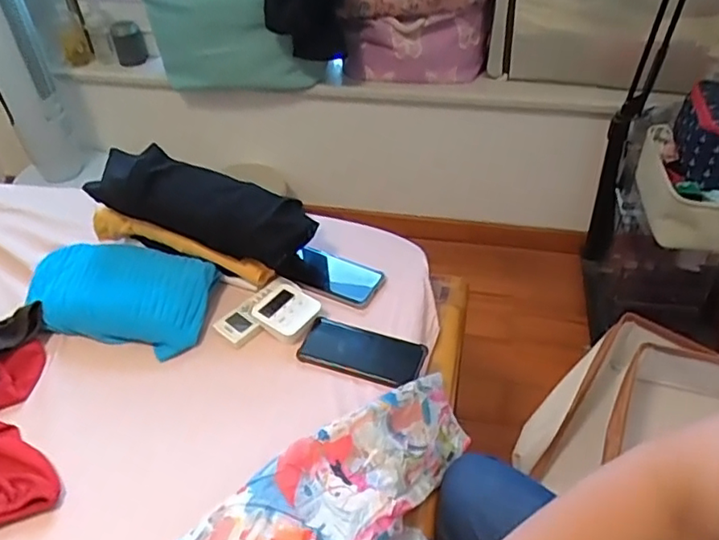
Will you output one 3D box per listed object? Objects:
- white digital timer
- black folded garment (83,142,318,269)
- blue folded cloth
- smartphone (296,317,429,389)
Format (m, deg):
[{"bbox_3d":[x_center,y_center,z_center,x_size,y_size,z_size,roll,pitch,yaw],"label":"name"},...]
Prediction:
[{"bbox_3d":[-0.106,0.055,0.853,0.094,0.024,0.085,24,49,28],"label":"white digital timer"},{"bbox_3d":[-0.245,-0.095,0.914,0.349,0.082,0.106,18,45,4],"label":"black folded garment"},{"bbox_3d":[-0.362,0.033,0.906,0.304,0.050,0.165,9,43,14],"label":"blue folded cloth"},{"bbox_3d":[0.004,0.108,0.803,0.159,0.013,0.079,13,44,18],"label":"smartphone"}]

